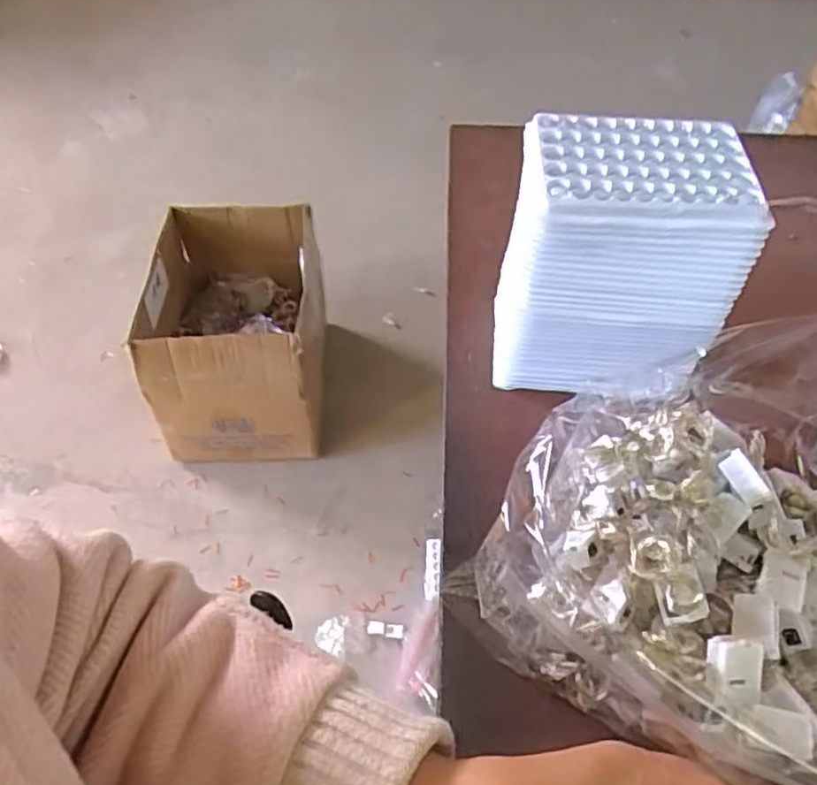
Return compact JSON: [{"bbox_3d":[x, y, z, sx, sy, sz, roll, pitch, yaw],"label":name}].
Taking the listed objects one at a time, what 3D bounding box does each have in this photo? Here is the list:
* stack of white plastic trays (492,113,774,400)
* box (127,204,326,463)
[{"bbox_3d":[0.132,-0.083,0.464,0.132,0.163,0.107,4,50,2],"label":"stack of white plastic trays"},{"bbox_3d":[-0.318,-0.106,1.310,0.303,0.296,0.391,0,50,-1],"label":"box"}]

